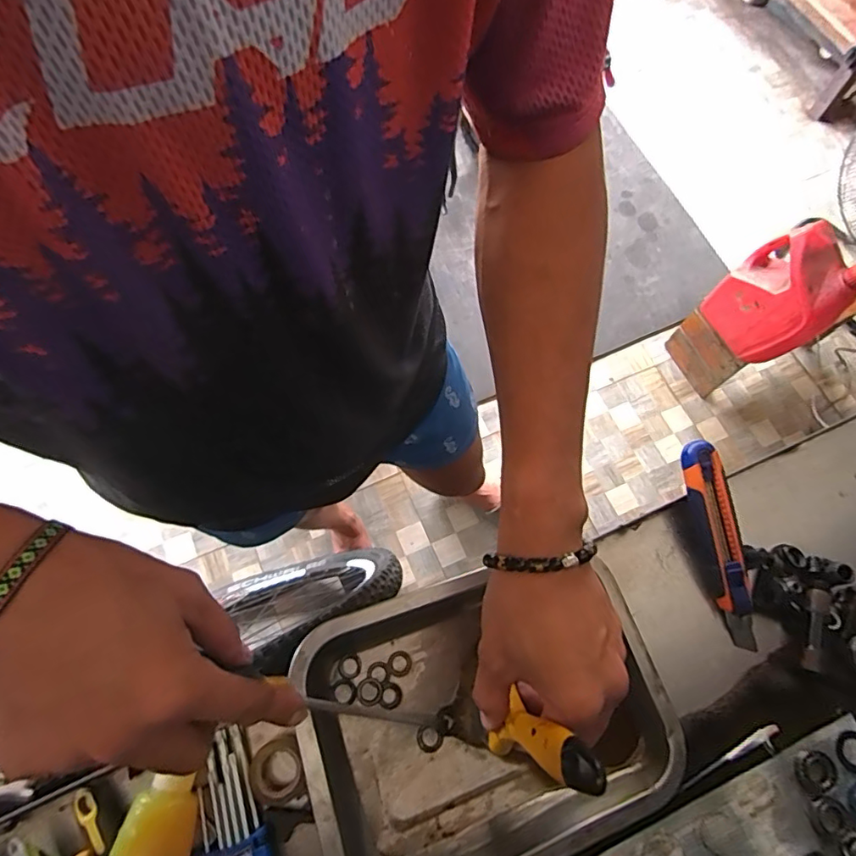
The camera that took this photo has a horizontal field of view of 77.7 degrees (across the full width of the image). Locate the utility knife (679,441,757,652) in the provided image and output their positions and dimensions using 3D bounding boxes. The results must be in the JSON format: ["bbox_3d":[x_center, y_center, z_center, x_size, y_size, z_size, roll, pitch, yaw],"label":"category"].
[{"bbox_3d":[0.249,0.097,0.452,0.029,0.022,0.170,-10,81,-5],"label":"utility knife"}]

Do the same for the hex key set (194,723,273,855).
[{"bbox_3d":[-0.140,0.270,0.376,0.039,0.027,0.096,-24,70,-11],"label":"hex key set"}]

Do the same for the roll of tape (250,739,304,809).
[{"bbox_3d":[-0.110,0.253,0.388,0.040,0.017,0.041,0,67,-1],"label":"roll of tape"}]

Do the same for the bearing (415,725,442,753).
[{"bbox_3d":[0.001,0.234,0.400,0.019,0.004,0.019,0,67,-1],"label":"bearing"}]

